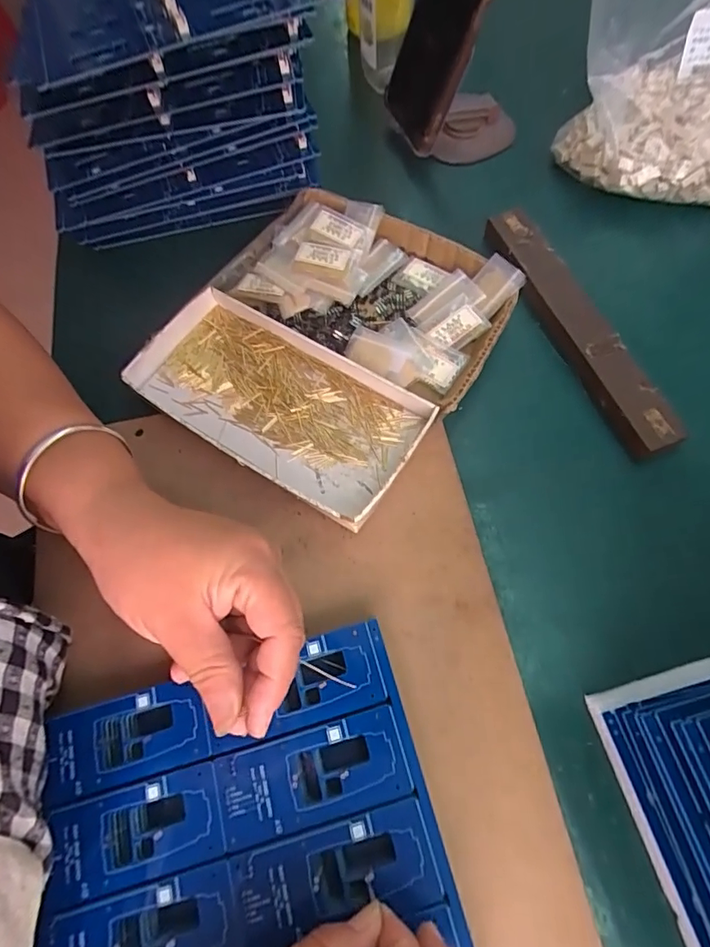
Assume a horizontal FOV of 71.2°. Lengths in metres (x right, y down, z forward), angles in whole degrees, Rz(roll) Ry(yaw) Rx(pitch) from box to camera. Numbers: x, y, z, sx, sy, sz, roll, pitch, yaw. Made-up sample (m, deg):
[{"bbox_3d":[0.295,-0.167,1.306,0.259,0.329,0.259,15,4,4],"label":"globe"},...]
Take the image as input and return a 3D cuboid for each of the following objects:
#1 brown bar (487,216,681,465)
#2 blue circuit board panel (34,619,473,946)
[{"bbox_3d":[0.147,-0.103,0.339,0.033,0.020,0.205,-20,68,-5],"label":"brown bar"},{"bbox_3d":[-0.056,0.174,0.232,0.185,0.014,0.154,-16,68,-3],"label":"blue circuit board panel"}]

